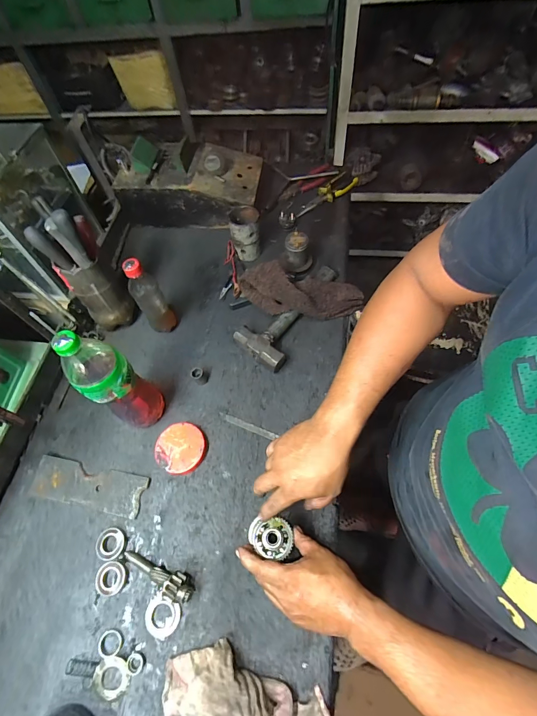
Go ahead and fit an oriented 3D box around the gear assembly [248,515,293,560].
[{"bbox_3d":[0.002,0.267,0.514,0.068,0.051,0.057,2,62,5],"label":"gear assembly"}]

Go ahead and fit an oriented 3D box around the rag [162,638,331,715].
[{"bbox_3d":[-0.038,0.456,0.442,0.213,0.040,0.110,12,63,11],"label":"rag"}]

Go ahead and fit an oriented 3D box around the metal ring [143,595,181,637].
[{"bbox_3d":[-0.157,0.383,0.507,0.052,0.005,0.048,-2,61,4],"label":"metal ring"}]

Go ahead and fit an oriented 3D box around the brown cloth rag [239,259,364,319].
[{"bbox_3d":[0.074,-0.138,0.731,0.265,0.072,0.103,8,61,-8],"label":"brown cloth rag"}]

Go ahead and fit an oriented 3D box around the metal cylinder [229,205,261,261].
[{"bbox_3d":[-0.053,-0.288,0.798,0.066,0.101,0.067,-10,60,-1],"label":"metal cylinder"}]

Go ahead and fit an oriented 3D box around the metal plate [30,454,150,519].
[{"bbox_3d":[-0.318,0.225,0.607,0.204,0.009,0.069,9,57,9],"label":"metal plate"}]

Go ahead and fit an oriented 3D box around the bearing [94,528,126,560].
[{"bbox_3d":[-0.258,0.302,0.560,0.046,0.009,0.045,-2,61,3],"label":"bearing"}]

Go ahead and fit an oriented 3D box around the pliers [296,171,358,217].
[{"bbox_3d":[0.153,-0.432,0.907,0.188,0.027,0.060,-34,64,-14],"label":"pliers"}]

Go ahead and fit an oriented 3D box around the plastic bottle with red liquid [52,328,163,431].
[{"bbox_3d":[-0.243,0.040,0.551,0.081,0.274,0.076,-41,65,-17],"label":"plastic bottle with red liquid"}]

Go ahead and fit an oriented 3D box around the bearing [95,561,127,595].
[{"bbox_3d":[-0.245,0.344,0.537,0.045,0.013,0.044,-3,61,3],"label":"bearing"}]

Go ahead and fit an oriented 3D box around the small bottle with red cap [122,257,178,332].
[{"bbox_3d":[-0.233,-0.119,0.680,0.056,0.195,0.049,-27,62,-10],"label":"small bottle with red cap"}]

